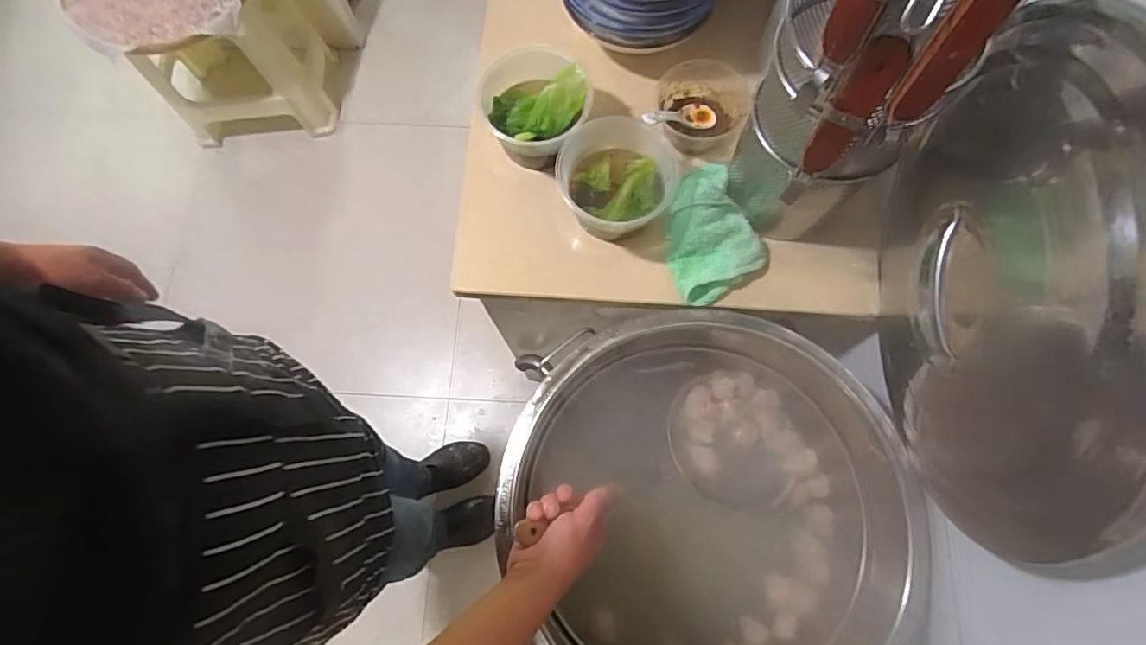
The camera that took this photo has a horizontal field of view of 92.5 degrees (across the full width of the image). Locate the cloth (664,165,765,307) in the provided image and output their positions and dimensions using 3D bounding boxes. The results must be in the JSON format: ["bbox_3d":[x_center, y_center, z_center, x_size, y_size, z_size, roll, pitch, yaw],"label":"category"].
[{"bbox_3d":[0.158,-0.114,0.653,0.111,0.050,0.157,-22,75,-5],"label":"cloth"}]

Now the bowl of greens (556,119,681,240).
[{"bbox_3d":[0.053,-0.162,0.651,0.138,0.083,0.131,0,74,1],"label":"bowl of greens"}]

